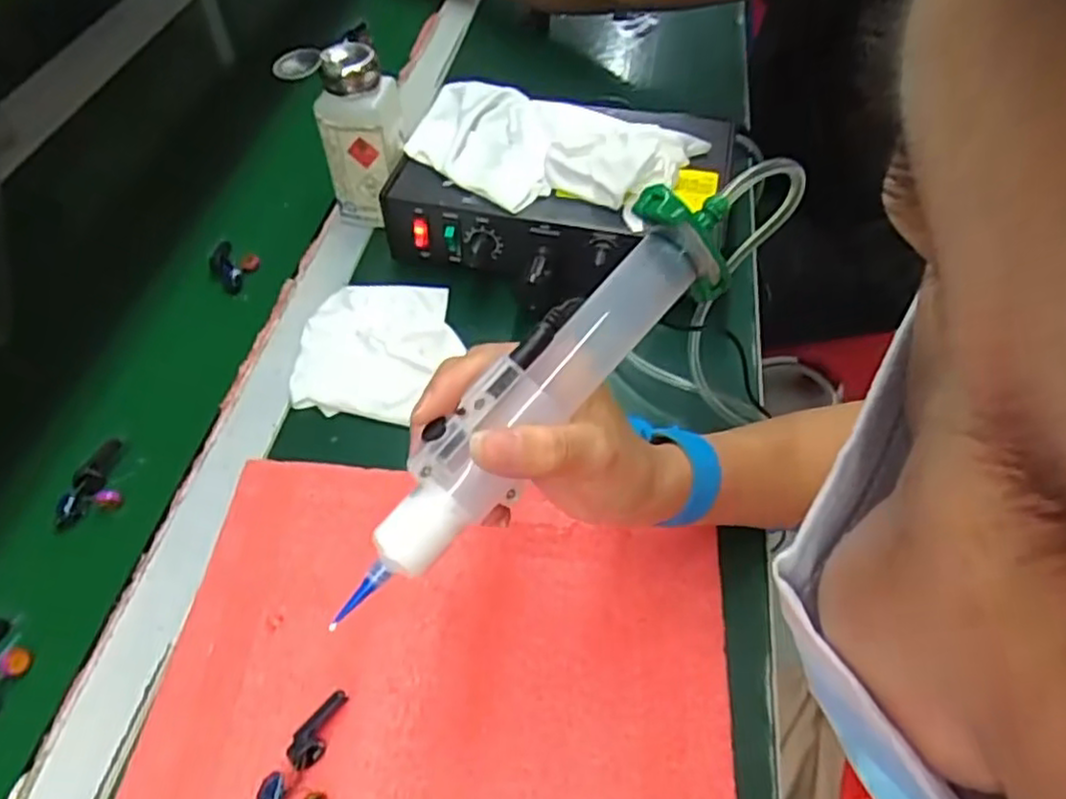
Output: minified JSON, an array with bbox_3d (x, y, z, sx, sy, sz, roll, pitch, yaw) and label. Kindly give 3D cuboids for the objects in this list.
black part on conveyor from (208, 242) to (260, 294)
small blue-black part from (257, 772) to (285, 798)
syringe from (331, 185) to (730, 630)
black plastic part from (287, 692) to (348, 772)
[{"bbox_3d":[-0.225,-0.102,0.542,0.033,0.018,0.053,-24,55,-18],"label":"black part on conveyor"},{"bbox_3d":[-0.112,0.168,0.306,0.011,0.010,0.016,6,51,5],"label":"small blue-black part"},{"bbox_3d":[0.002,0.000,0.265,0.197,0.038,0.030,-47,62,-5],"label":"syringe"},{"bbox_3d":[-0.097,0.148,0.322,0.013,0.009,0.035,16,53,13],"label":"black plastic part"}]

